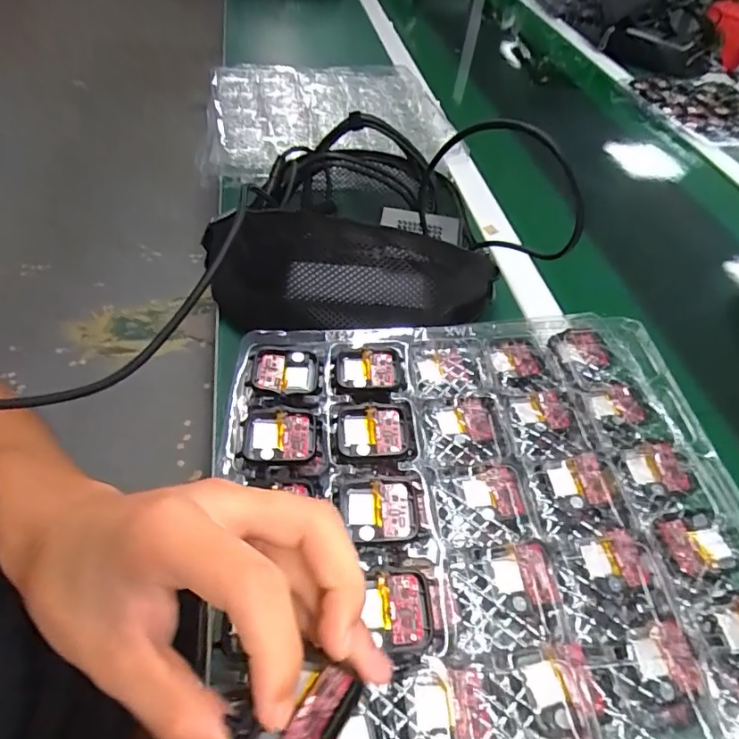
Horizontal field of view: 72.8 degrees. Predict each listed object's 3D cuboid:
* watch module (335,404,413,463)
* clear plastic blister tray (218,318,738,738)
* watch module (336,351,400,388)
[{"bbox_3d":[0.003,0.039,0.308,0.046,0.005,0.040,4,50,-5],"label":"watch module"},{"bbox_3d":[0.070,0.077,0.284,0.300,0.032,0.276,-3,51,-9],"label":"clear plastic blister tray"},{"bbox_3d":[0.000,0.001,0.341,0.043,0.006,0.033,3,50,-6],"label":"watch module"}]

